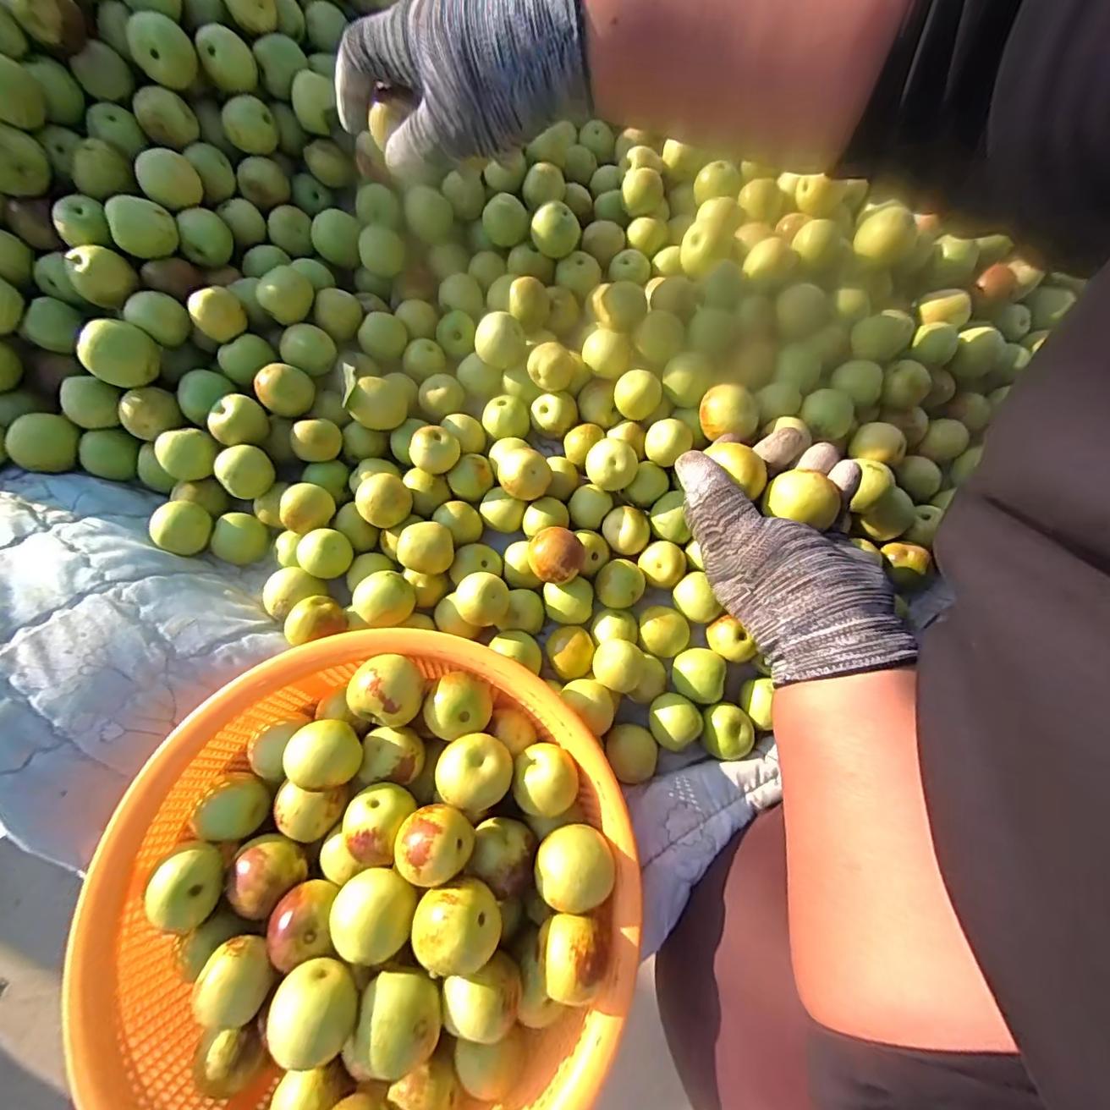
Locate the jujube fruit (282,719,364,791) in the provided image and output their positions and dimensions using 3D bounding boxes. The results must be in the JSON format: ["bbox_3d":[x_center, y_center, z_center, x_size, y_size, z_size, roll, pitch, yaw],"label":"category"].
[{"bbox_3d":[-0.124,0.108,0.281,0.033,0.032,0.034,0,76,-1],"label":"jujube fruit"}]

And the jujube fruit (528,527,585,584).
[{"bbox_3d":[0.000,0.002,0.356,0.036,0.040,0.037,0,76,-1],"label":"jujube fruit"}]

